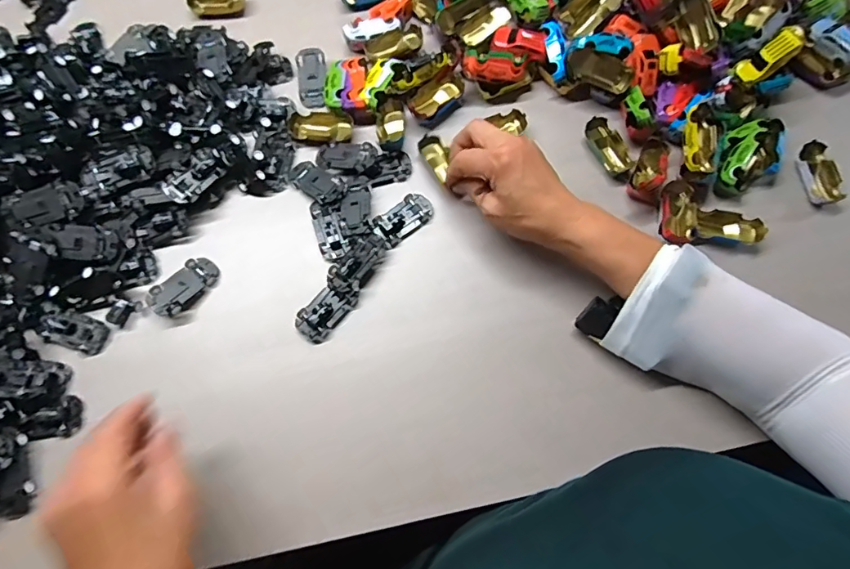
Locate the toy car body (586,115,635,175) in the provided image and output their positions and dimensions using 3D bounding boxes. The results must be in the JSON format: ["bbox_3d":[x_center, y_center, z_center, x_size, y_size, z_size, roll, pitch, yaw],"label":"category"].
[{"bbox_3d":[0.186,-0.140,0.477,0.030,0.019,0.062,-29,74,-9],"label":"toy car body"}]

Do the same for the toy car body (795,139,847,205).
[{"bbox_3d":[0.391,-0.110,0.462,0.027,0.019,0.062,-13,72,-4],"label":"toy car body"}]

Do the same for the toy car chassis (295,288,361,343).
[{"bbox_3d":[-0.091,0.023,0.424,0.033,0.010,0.058,38,76,11],"label":"toy car chassis"}]

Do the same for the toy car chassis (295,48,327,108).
[{"bbox_3d":[-0.121,-0.224,0.503,0.031,0.009,0.066,-9,72,-3],"label":"toy car chassis"}]

